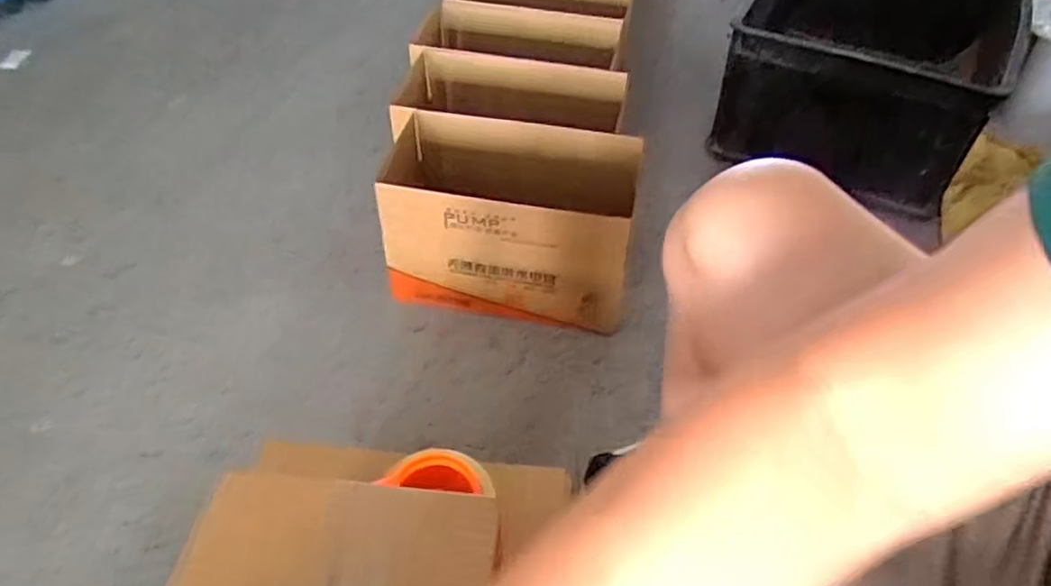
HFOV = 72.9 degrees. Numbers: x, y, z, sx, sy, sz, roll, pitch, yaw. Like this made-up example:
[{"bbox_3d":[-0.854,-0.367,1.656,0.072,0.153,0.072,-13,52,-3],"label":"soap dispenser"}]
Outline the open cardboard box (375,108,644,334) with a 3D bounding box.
[{"bbox_3d":[-0.035,-0.108,1.044,0.369,0.234,0.204,7,45,5],"label":"open cardboard box"}]

